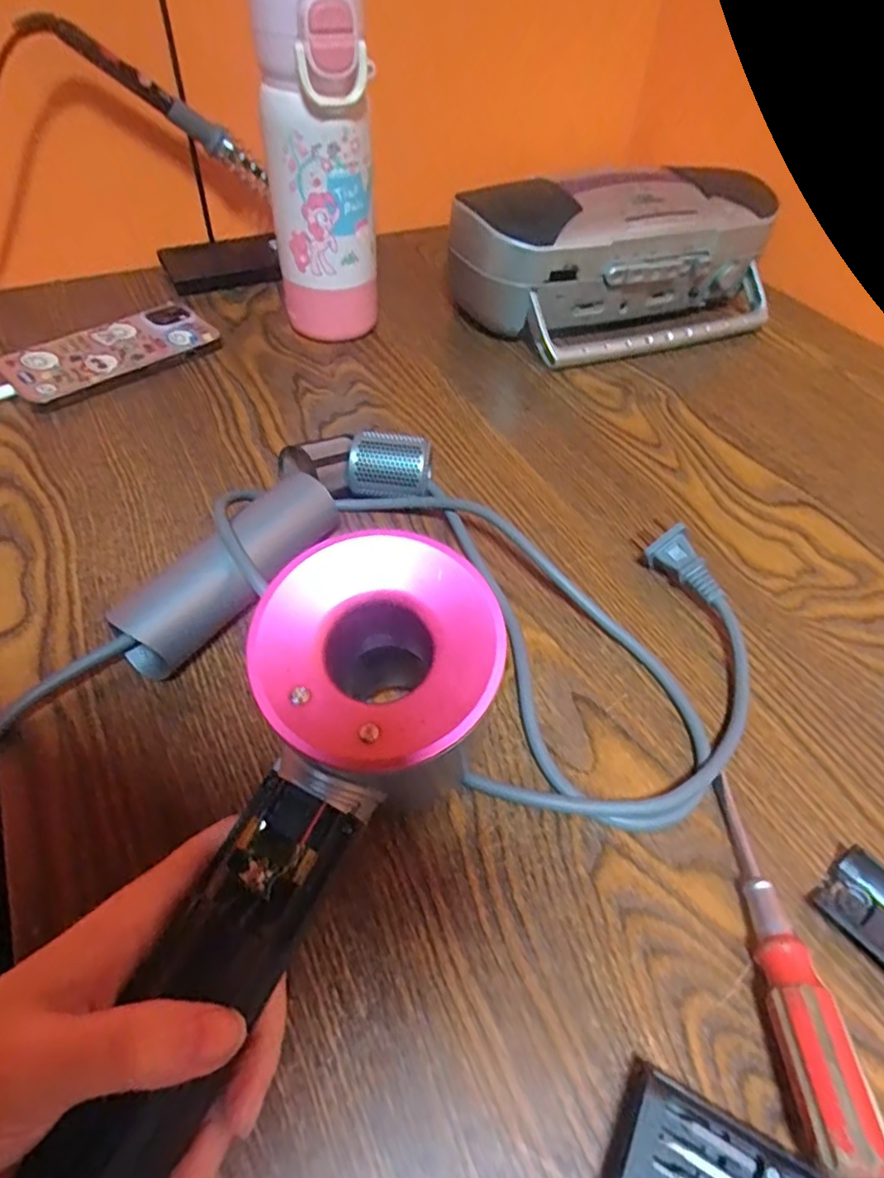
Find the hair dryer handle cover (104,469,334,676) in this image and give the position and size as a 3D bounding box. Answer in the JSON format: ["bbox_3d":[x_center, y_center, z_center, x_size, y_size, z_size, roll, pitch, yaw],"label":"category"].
[{"bbox_3d":[-0.103,-0.009,0.317,0.030,0.039,0.120,30,55,21],"label":"hair dryer handle cover"}]

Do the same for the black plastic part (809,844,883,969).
[{"bbox_3d":[0.169,0.125,0.242,0.030,0.009,0.042,-32,58,-26],"label":"black plastic part"}]

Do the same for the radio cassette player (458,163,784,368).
[{"bbox_3d":[0.140,-0.248,0.492,0.268,0.105,0.099,-16,53,-16],"label":"radio cassette player"}]

